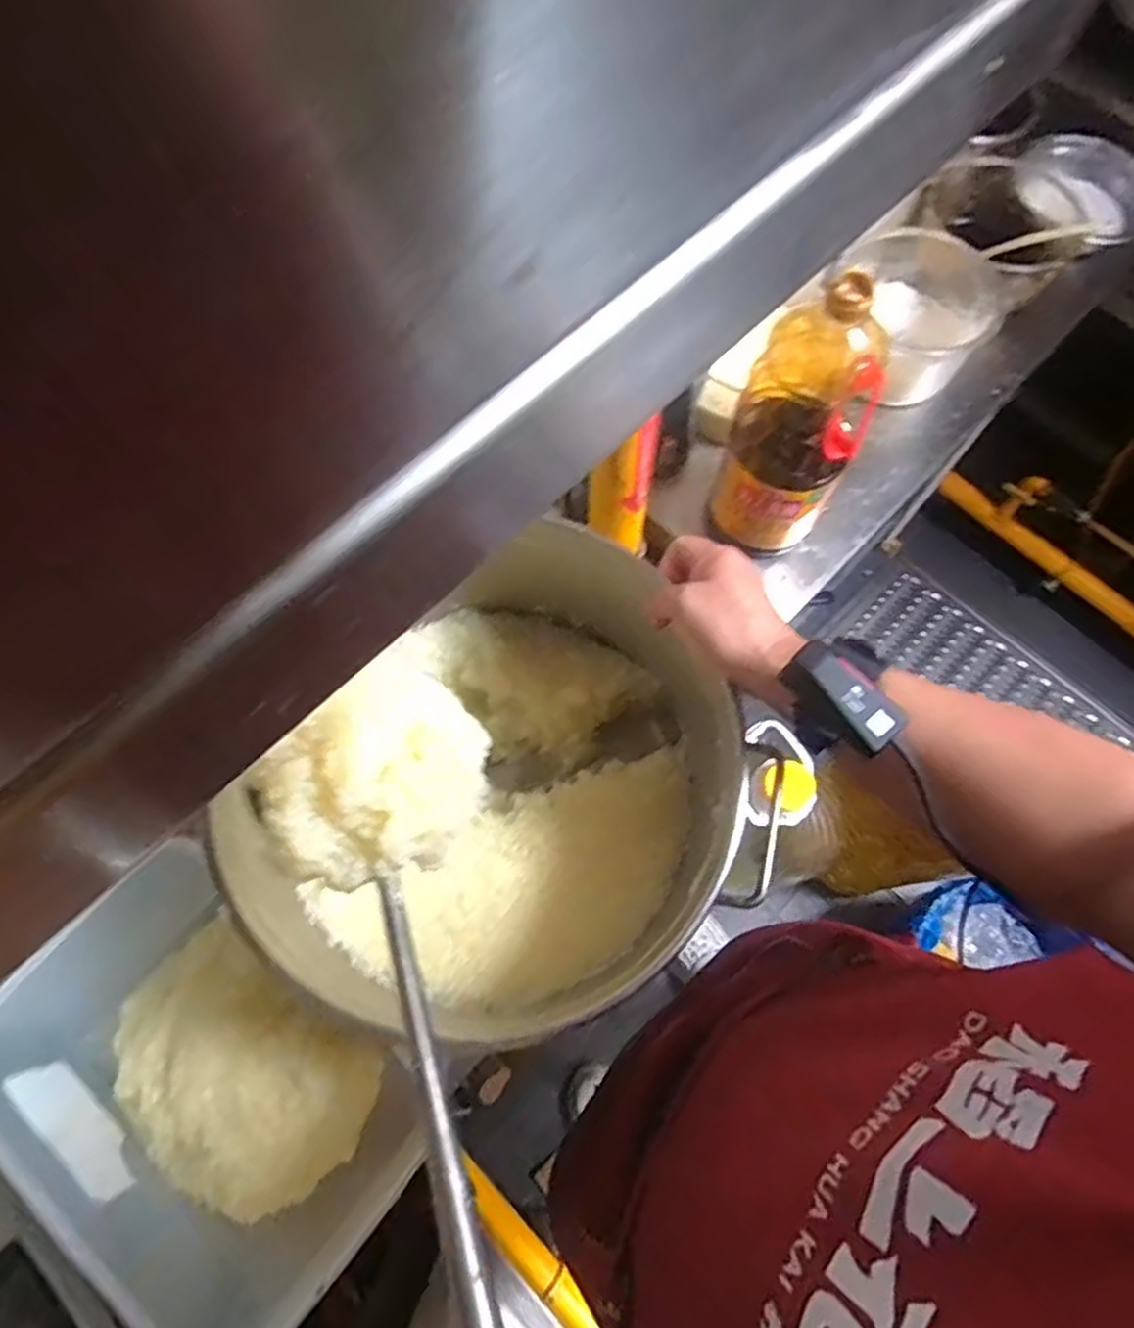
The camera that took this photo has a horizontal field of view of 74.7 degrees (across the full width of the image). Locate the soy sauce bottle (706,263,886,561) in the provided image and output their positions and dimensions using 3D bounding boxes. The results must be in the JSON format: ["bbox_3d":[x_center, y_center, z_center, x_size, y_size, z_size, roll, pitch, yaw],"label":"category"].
[{"bbox_3d":[0.202,-0.204,0.656,0.108,0.274,0.090,25,70,9],"label":"soy sauce bottle"}]

